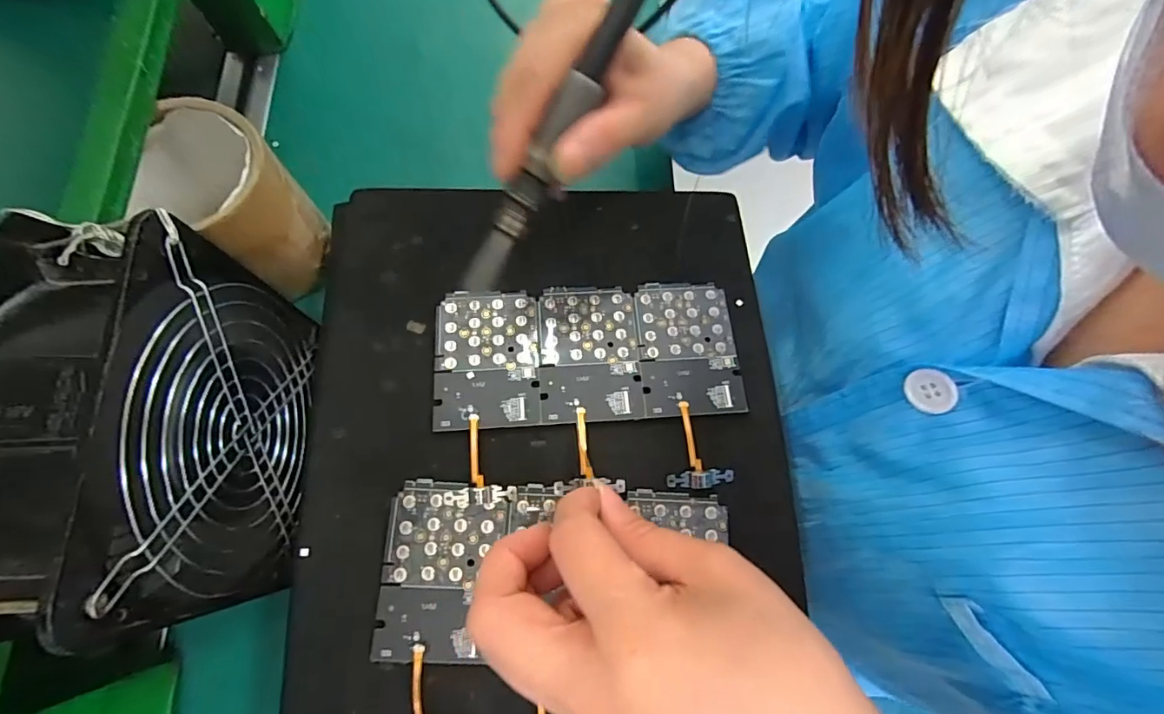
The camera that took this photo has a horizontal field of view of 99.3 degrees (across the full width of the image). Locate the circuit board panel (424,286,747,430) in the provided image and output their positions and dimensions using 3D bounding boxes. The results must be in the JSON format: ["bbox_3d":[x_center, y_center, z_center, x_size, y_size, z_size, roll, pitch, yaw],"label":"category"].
[{"bbox_3d":[0.004,-0.003,0.275,0.164,0.004,0.078,-3,70,-4],"label":"circuit board panel"}]

